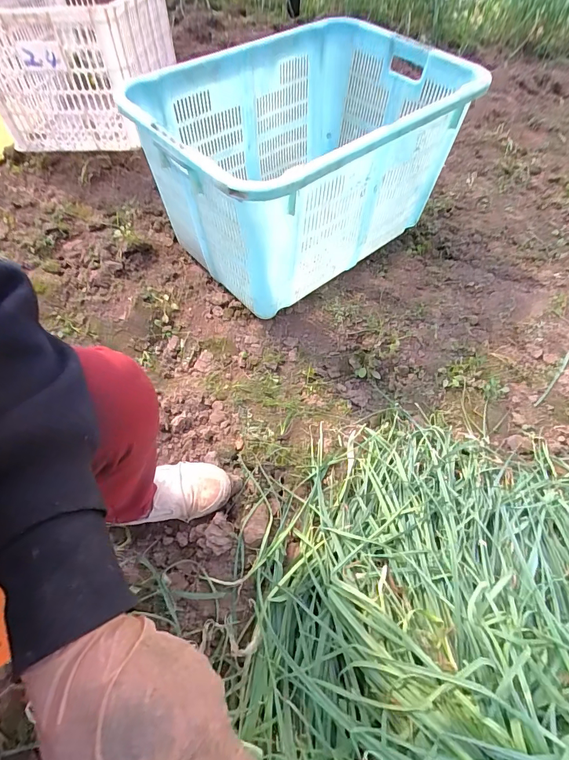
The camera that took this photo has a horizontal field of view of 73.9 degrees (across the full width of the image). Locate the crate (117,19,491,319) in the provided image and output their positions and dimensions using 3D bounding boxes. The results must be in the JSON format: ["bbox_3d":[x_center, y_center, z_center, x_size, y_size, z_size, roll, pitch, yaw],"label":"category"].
[{"bbox_3d":[0.073,-0.542,0.943,0.781,0.365,0.484,-36,67,-23],"label":"crate"}]

